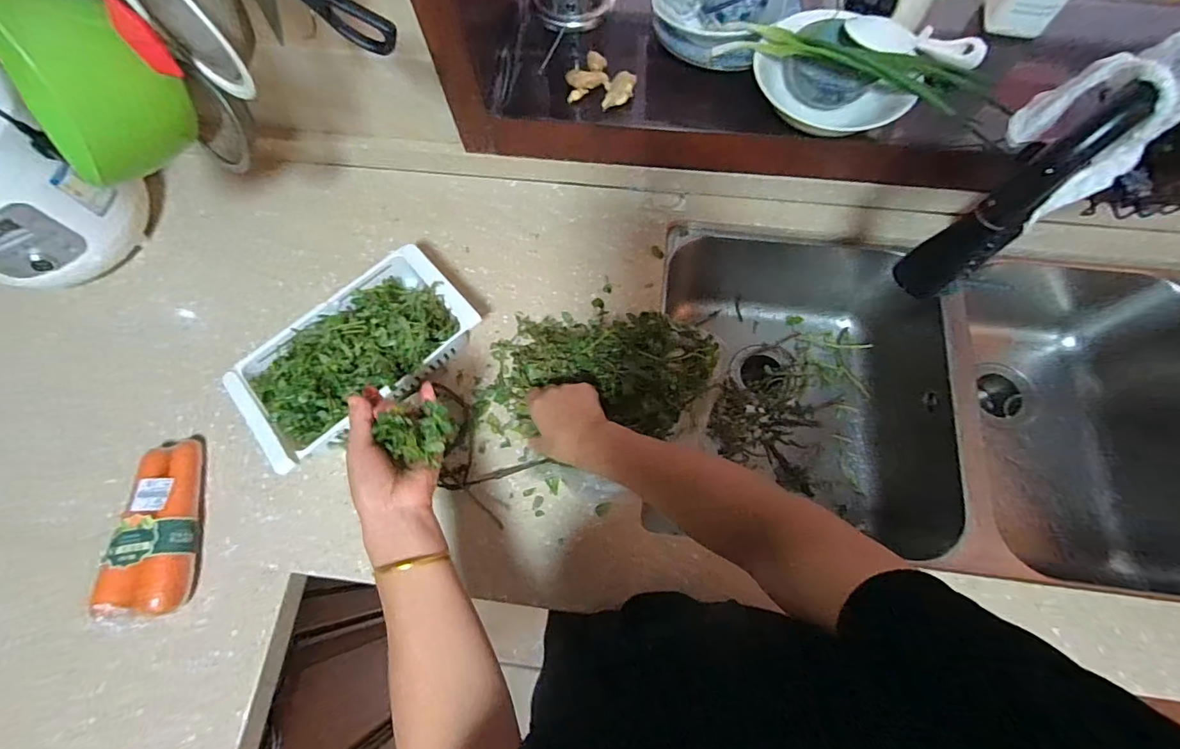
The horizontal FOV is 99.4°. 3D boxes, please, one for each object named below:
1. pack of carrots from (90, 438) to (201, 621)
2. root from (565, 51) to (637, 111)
[{"bbox_3d":[-0.508,0.175,0.580,0.077,0.051,0.194,-12,70,-4],"label":"pack of carrots"},{"bbox_3d":[0.012,-0.382,0.657,0.091,0.020,0.079,40,77,14],"label":"root"}]

